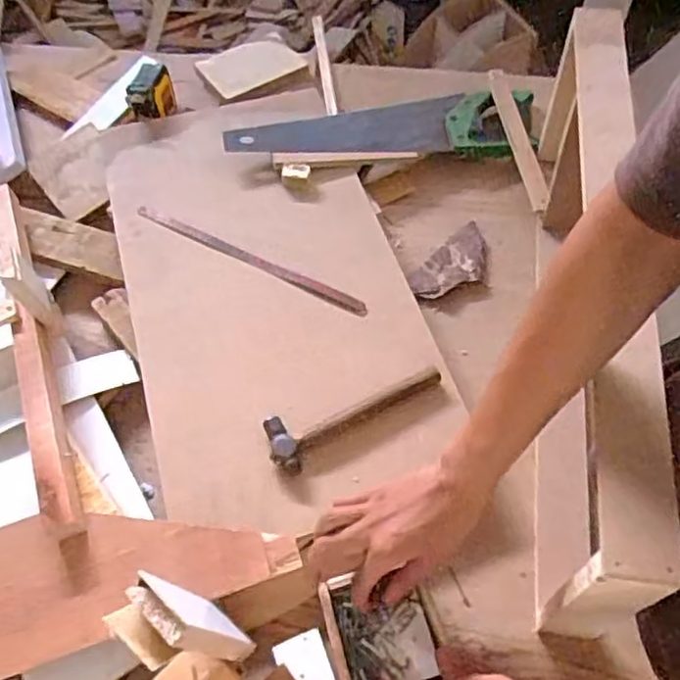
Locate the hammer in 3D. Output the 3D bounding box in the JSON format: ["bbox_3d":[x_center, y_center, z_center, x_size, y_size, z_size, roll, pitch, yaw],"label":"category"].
[{"bbox_3d":[0.011,0.065,0.652,0.185,0.022,0.055,-29,62,-15],"label":"hammer"}]

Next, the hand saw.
[{"bbox_3d":[0.066,-0.291,0.876,0.424,0.023,0.115,-3,67,-12],"label":"hand saw"}]

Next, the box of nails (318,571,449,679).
[{"bbox_3d":[0.040,0.256,0.567,0.094,0.034,0.104,-14,62,-6],"label":"box of nails"}]

